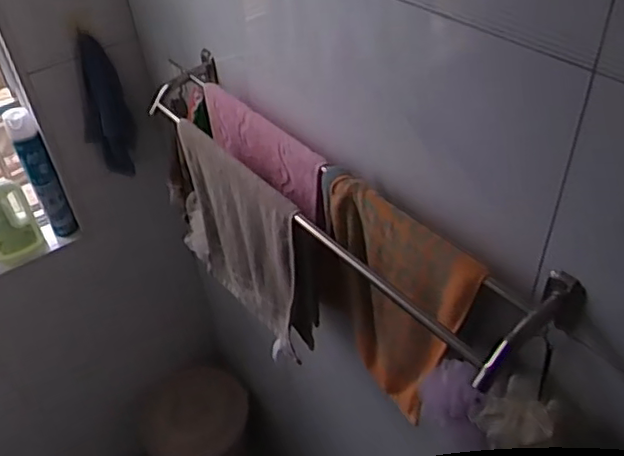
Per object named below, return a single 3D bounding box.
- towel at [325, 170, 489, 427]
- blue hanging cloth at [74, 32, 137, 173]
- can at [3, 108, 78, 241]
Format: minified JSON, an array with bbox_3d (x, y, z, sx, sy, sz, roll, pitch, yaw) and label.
[{"bbox_3d":[0.106,0.112,0.849,0.052,0.334,0.269,-29,47,-25],"label":"towel"},{"bbox_3d":[-0.469,-0.266,1.357,0.093,0.311,0.073,13,45,19],"label":"blue hanging cloth"},{"bbox_3d":[-0.654,-0.126,1.452,0.056,0.336,0.072,-30,47,-25],"label":"can"}]

